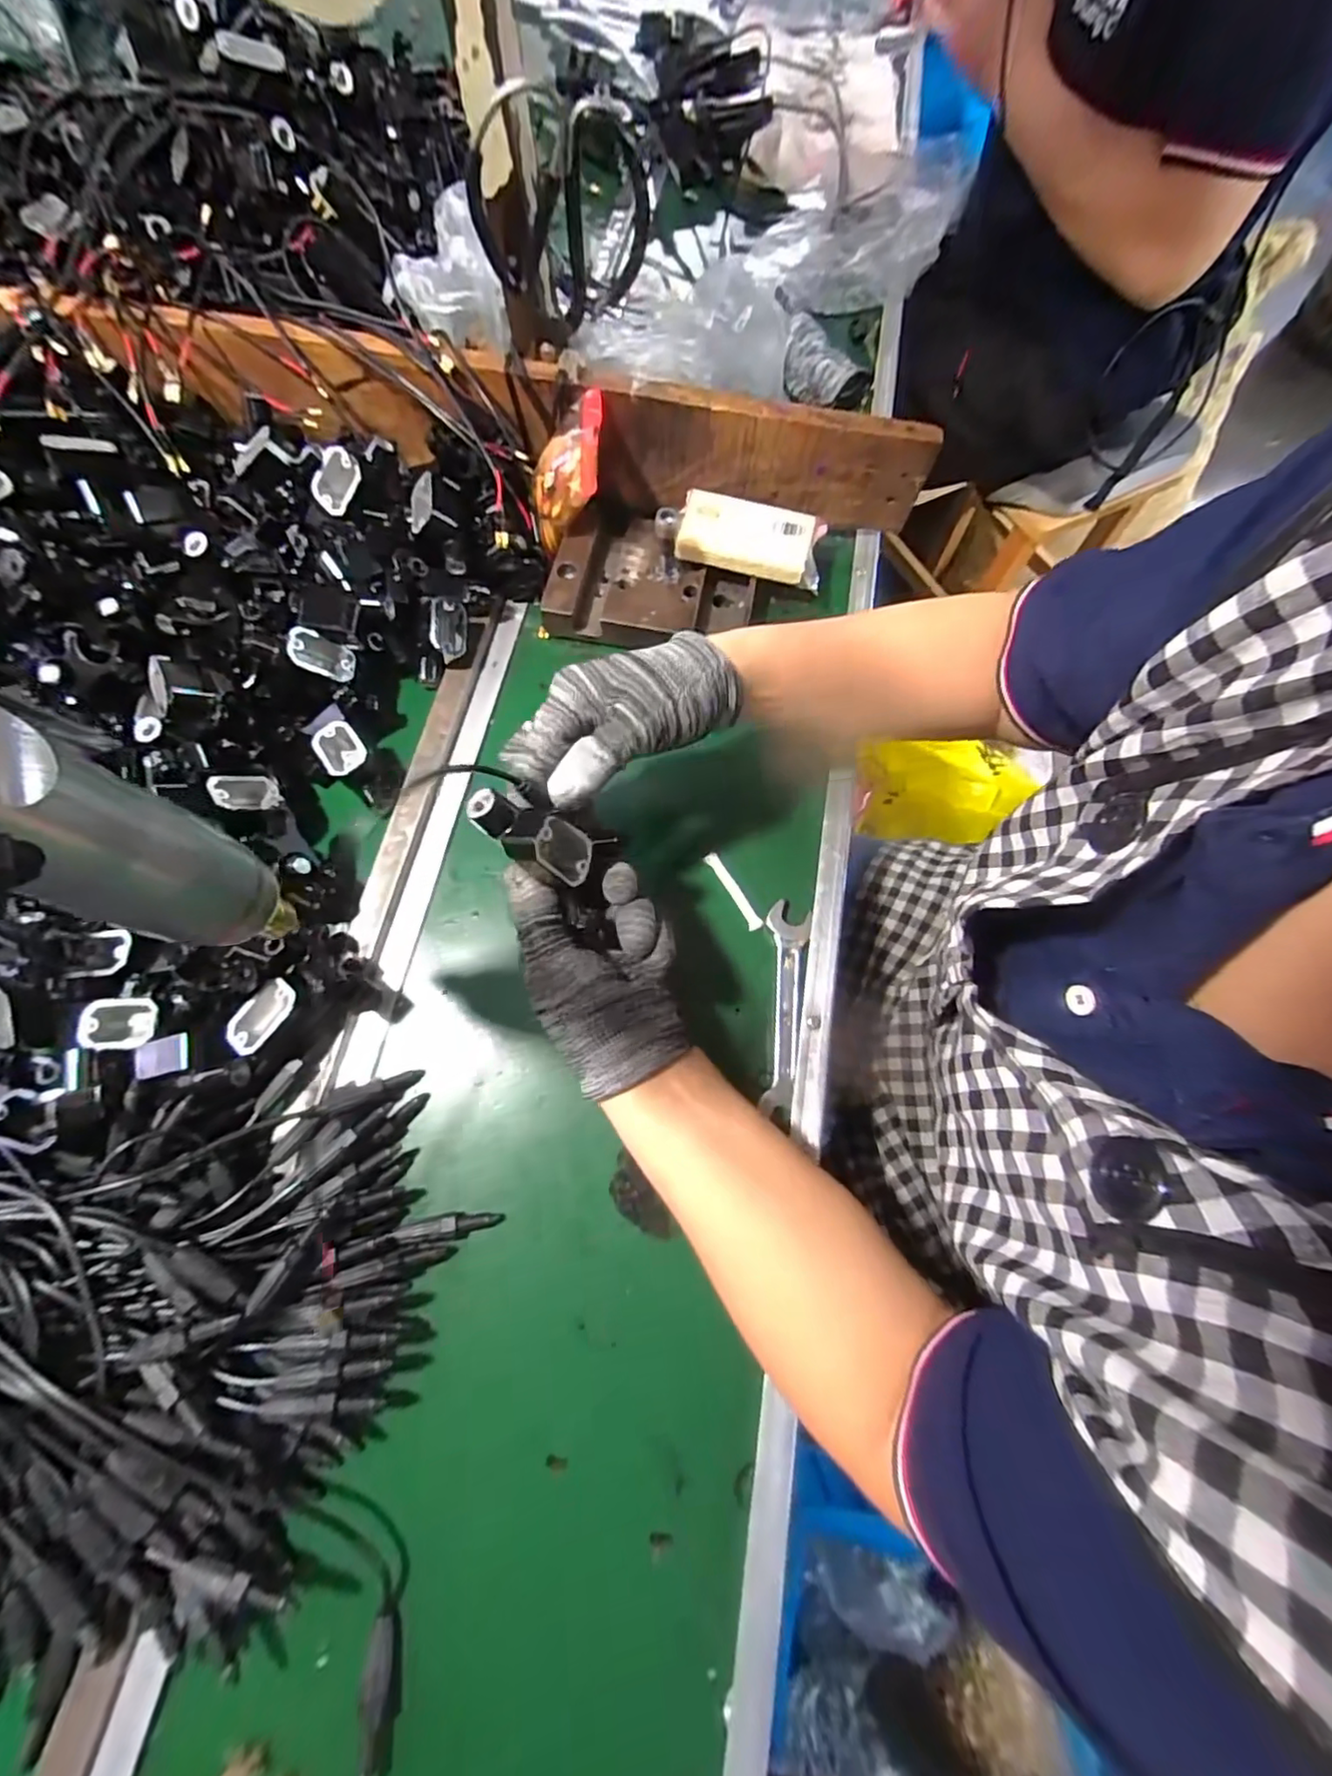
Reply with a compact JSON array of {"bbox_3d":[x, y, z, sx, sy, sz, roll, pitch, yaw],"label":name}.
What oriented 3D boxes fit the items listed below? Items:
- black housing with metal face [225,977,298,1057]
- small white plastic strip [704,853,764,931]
[{"bbox_3d":[-0.222,0.070,0.329,0.025,0.009,0.042,37,76,13],"label":"black housing with metal face"},{"bbox_3d":[0.044,0.001,0.391,0.010,0.004,0.059,-30,73,-9],"label":"small white plastic strip"}]

